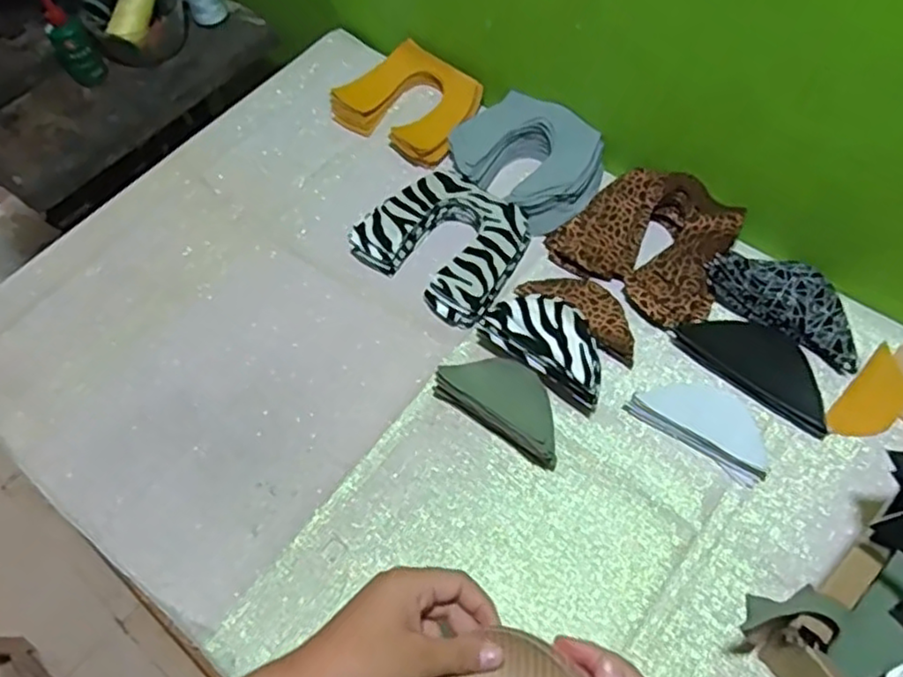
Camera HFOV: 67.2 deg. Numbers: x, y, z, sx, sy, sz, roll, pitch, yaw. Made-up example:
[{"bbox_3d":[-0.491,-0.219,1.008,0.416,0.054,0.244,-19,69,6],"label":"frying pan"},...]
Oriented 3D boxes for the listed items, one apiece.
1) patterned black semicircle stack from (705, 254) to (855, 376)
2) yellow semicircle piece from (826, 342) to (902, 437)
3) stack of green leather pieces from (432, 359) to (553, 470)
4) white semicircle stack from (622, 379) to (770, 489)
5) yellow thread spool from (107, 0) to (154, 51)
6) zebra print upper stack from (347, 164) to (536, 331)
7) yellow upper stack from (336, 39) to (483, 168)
[{"bbox_3d":[0.310,-0.038,0.620,0.143,0.021,0.073,32,68,19],"label":"patterned black semicircle stack"},{"bbox_3d":[0.365,0.050,0.583,0.043,0.006,0.097,37,73,28],"label":"yellow semicircle piece"},{"bbox_3d":[0.047,0.056,0.587,0.122,0.045,0.059,33,68,20],"label":"stack of green leather pieces"},{"bbox_3d":[0.219,0.065,0.581,0.118,0.025,0.067,31,67,19],"label":"white semicircle stack"},{"bbox_3d":[-0.388,-0.417,0.842,0.034,0.031,0.110,14,83,11],"label":"yellow thread spool"},{"bbox_3d":[-0.002,-0.098,0.685,0.157,0.037,0.139,37,70,21],"label":"zebra print upper stack"},{"bbox_3d":[-0.048,-0.272,0.786,0.163,0.034,0.128,38,70,22],"label":"yellow upper stack"}]

